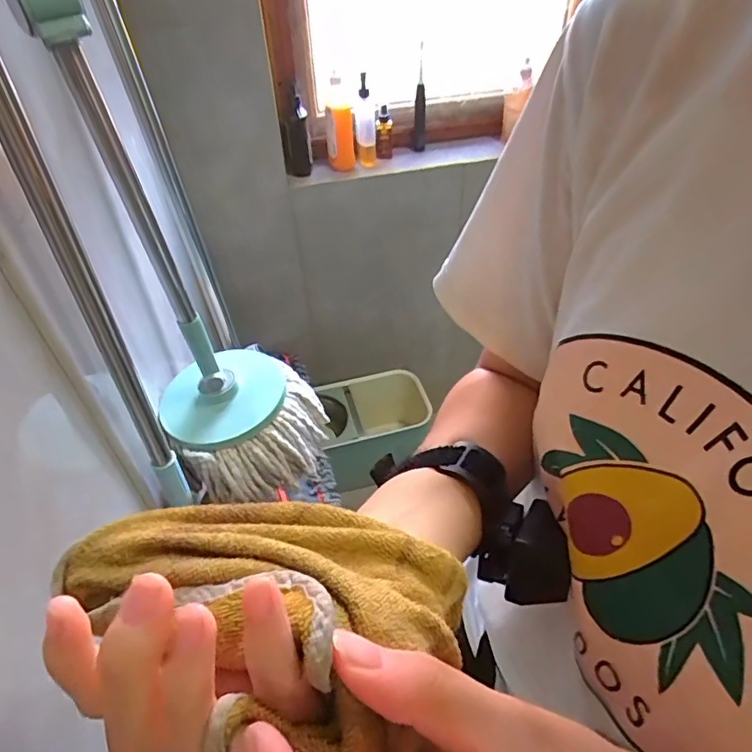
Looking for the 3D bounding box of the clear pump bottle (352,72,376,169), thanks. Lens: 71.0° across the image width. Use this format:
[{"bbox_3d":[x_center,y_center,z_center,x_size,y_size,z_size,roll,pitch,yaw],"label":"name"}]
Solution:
[{"bbox_3d":[-0.027,-0.594,1.248,0.051,0.178,0.051,-1,44,2],"label":"clear pump bottle"}]

